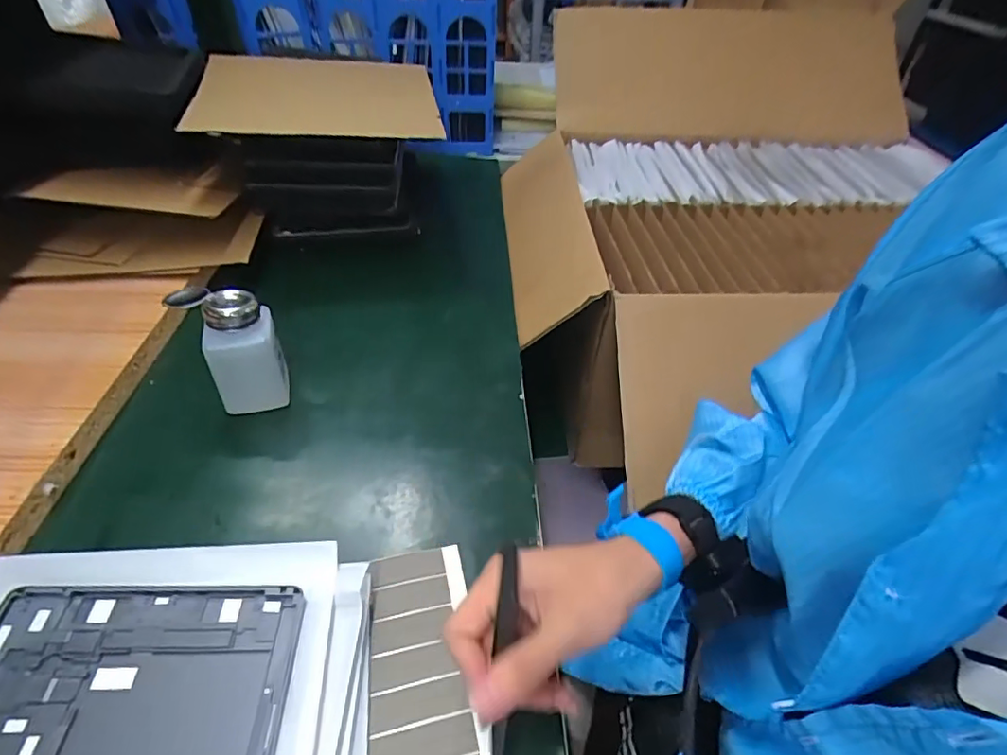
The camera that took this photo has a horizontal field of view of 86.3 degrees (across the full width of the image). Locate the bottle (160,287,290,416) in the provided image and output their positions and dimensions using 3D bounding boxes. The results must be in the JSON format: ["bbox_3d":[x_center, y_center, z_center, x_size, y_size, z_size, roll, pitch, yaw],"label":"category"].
[{"bbox_3d":[-0.228,-0.024,0.461,0.066,0.111,0.054,-13,46,-15],"label":"bottle"}]

